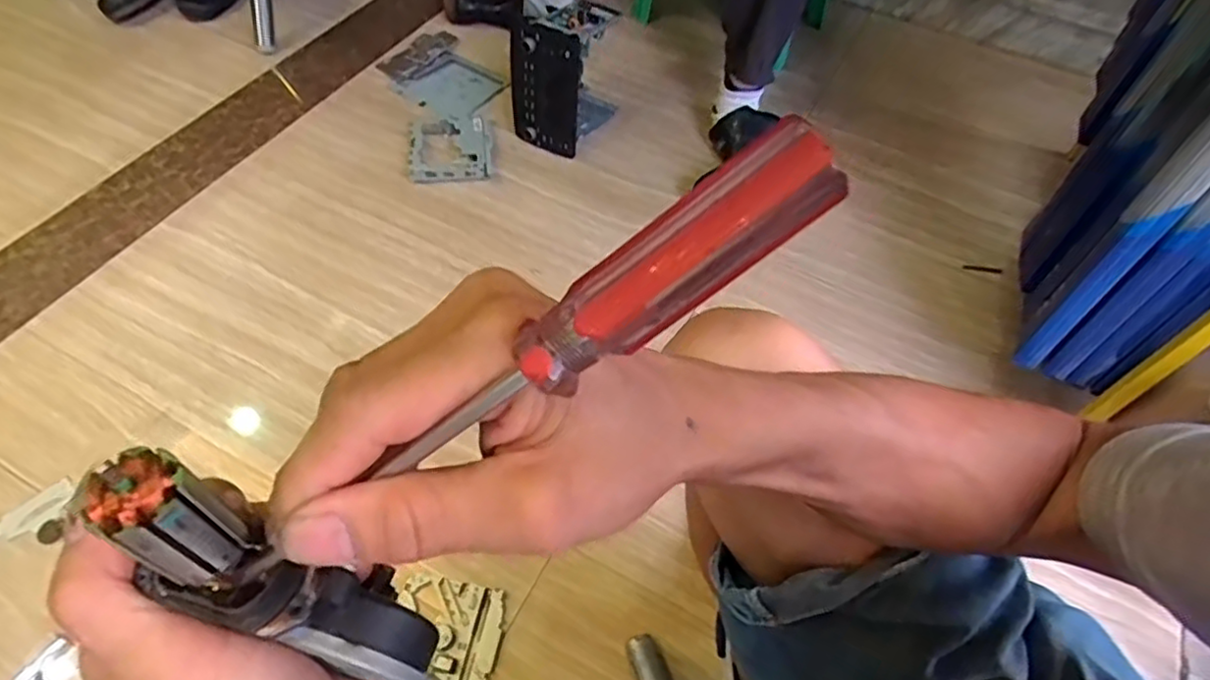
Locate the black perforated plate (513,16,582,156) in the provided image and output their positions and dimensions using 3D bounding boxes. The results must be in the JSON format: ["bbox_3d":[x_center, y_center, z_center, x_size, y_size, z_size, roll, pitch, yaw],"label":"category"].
[{"bbox_3d":[-0.097,-0.402,1.078,0.125,0.214,0.018,26,54,11],"label":"black perforated plate"}]

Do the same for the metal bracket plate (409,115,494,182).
[{"bbox_3d":[-0.260,-0.327,1.133,0.137,0.031,0.142,-6,58,-8],"label":"metal bracket plate"}]

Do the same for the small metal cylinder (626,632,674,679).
[{"bbox_3d":[0.047,0.347,0.700,0.033,0.043,0.075,-18,58,-16],"label":"small metal cylinder"}]

